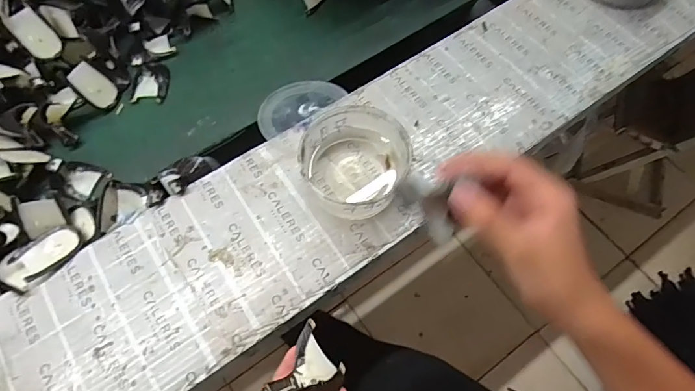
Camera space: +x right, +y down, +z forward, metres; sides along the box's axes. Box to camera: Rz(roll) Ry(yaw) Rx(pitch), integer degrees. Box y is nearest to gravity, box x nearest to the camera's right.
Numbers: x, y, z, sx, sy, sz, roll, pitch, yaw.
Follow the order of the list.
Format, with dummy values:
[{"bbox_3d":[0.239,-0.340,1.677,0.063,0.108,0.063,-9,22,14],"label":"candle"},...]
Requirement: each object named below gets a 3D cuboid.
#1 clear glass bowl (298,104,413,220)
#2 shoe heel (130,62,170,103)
[{"bbox_3d":[0.009,-0.036,0.466,0.110,0.063,0.105,0,63,1],"label":"clear glass bowl"},{"bbox_3d":[-0.267,-0.155,0.568,0.044,0.016,0.060,-2,63,0],"label":"shoe heel"}]

